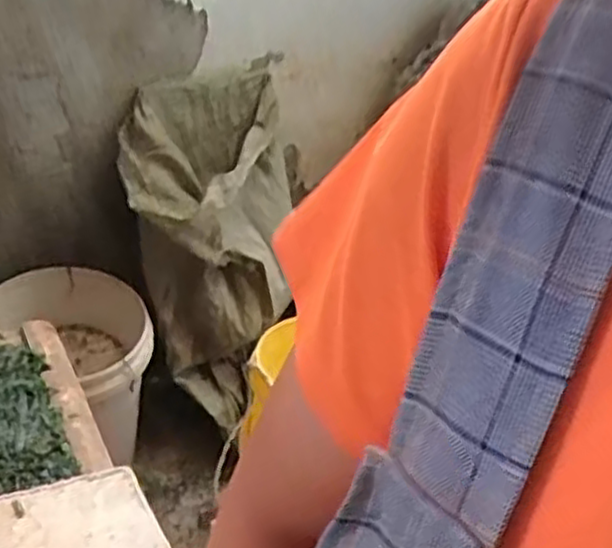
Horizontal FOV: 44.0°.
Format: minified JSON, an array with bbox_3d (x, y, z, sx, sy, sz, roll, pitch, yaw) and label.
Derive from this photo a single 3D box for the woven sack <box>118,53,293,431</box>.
[{"bbox_3d":[-0.178,-0.063,1.478,0.335,0.713,0.211,-2,3,-13],"label":"woven sack"}]

